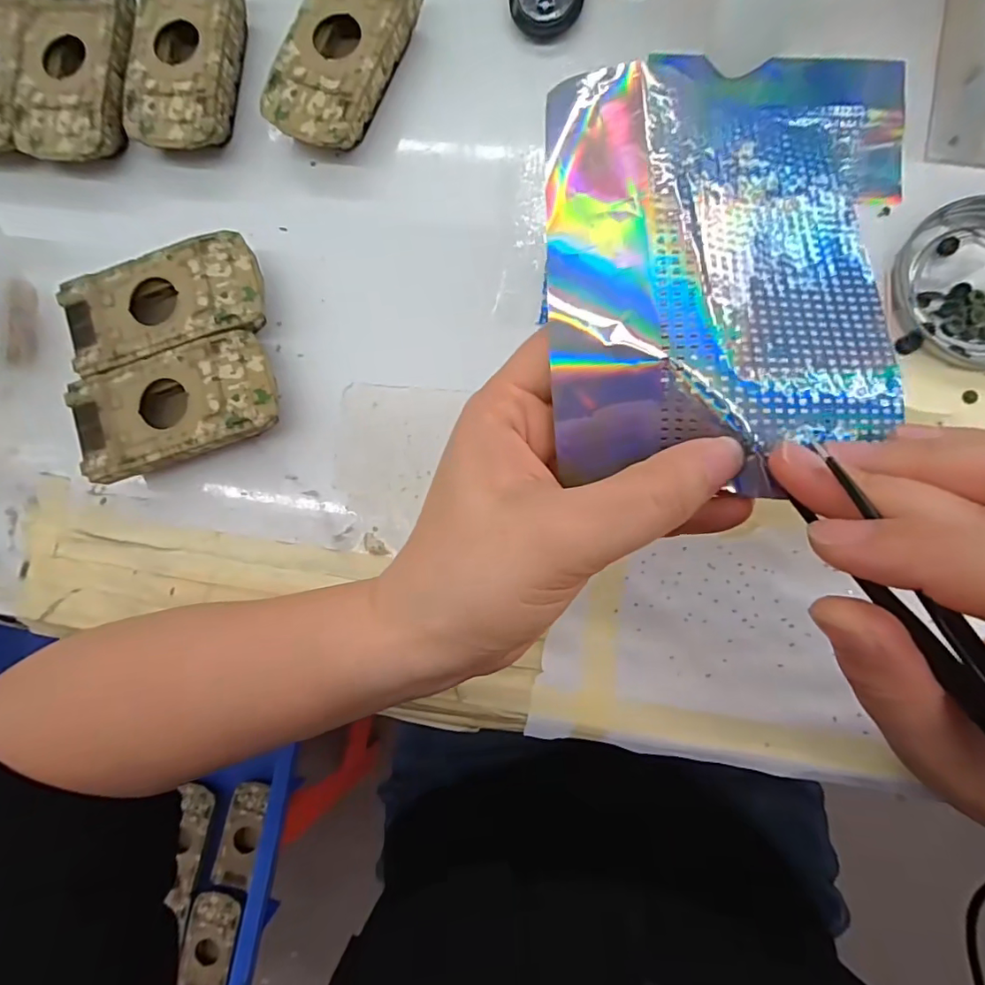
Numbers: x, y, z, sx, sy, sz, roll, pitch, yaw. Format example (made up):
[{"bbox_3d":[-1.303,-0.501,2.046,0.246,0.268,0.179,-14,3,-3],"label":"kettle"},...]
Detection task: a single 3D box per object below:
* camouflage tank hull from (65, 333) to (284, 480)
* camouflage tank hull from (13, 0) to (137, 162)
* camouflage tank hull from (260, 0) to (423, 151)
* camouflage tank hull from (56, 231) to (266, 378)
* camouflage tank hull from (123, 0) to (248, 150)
[{"bbox_3d":[-0.152,-0.042,0.254,0.096,0.025,0.051,-17,84,3],"label":"camouflage tank hull"},{"bbox_3d":[-0.219,-0.223,0.276,0.057,0.025,0.096,0,85,5],"label":"camouflage tank hull"},{"bbox_3d":[-0.077,-0.221,0.264,0.051,0.025,0.094,22,88,6],"label":"camouflage tank hull"},{"bbox_3d":[-0.161,-0.092,0.260,0.096,0.025,0.051,-17,84,4],"label":"camouflage tank hull"},{"bbox_3d":[-0.159,-0.225,0.271,0.051,0.024,0.095,3,86,5],"label":"camouflage tank hull"}]

